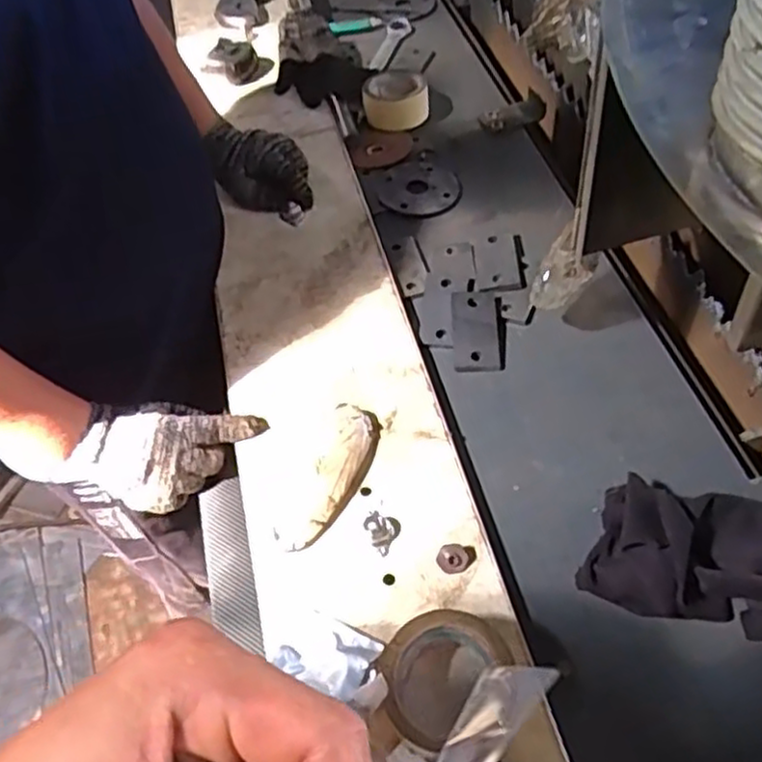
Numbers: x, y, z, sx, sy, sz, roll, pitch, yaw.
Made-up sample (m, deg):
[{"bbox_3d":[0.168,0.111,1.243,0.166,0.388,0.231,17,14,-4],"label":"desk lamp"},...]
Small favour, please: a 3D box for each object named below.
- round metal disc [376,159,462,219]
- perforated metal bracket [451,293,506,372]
[{"bbox_3d":[0.050,-0.260,0.980,0.108,0.006,0.119,-6,53,2],"label":"round metal disc"},{"bbox_3d":[0.108,-0.055,0.812,0.057,0.015,0.098,-2,53,5],"label":"perforated metal bracket"}]

